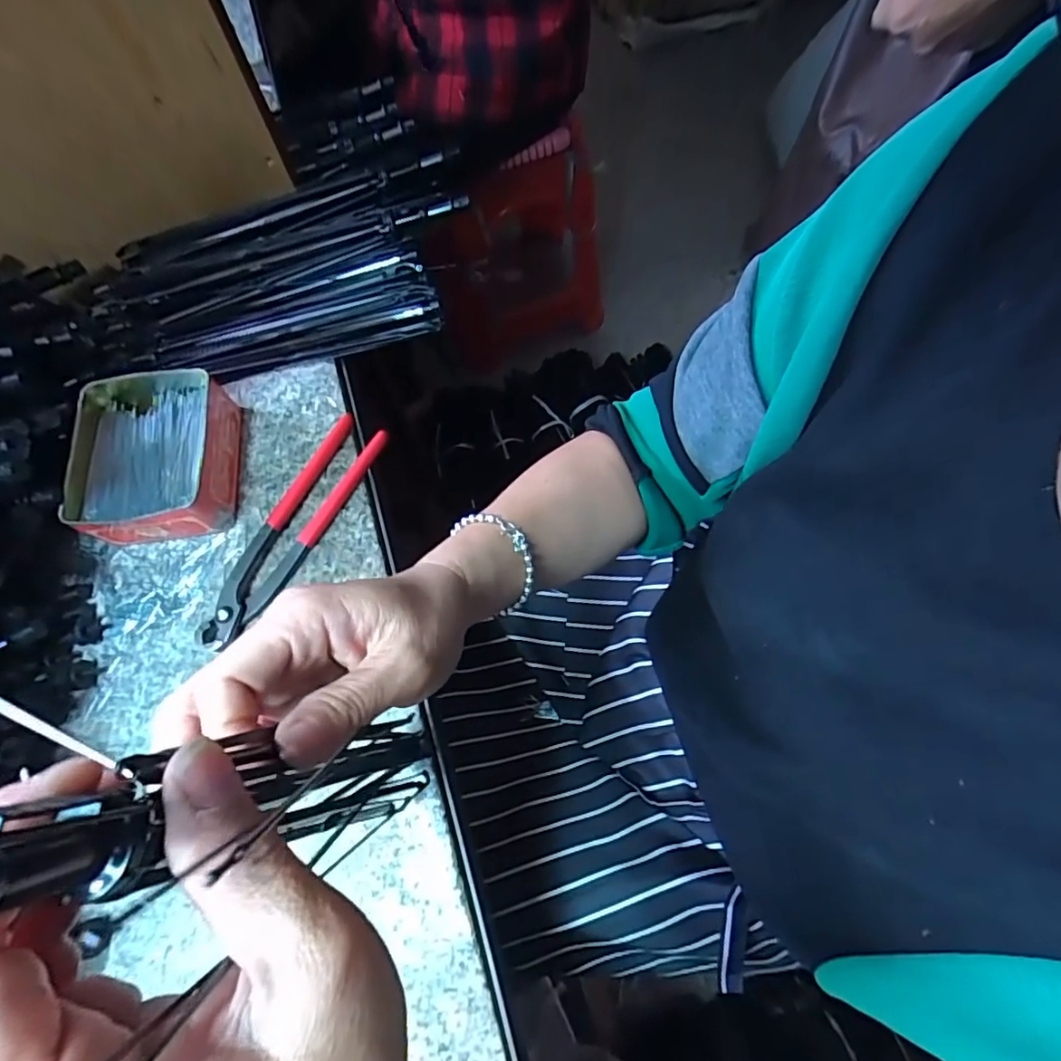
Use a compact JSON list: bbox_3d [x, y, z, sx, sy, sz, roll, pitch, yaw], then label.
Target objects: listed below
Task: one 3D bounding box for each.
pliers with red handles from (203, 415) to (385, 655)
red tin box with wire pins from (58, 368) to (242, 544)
[{"bbox_3d":[-0.178,-0.004,0.415,0.045,0.012,0.191,26,71,12],"label":"pliers with red handles"},{"bbox_3d":[-0.283,-0.057,0.423,0.104,0.044,0.131,-8,68,-1],"label":"red tin box with wire pins"}]

